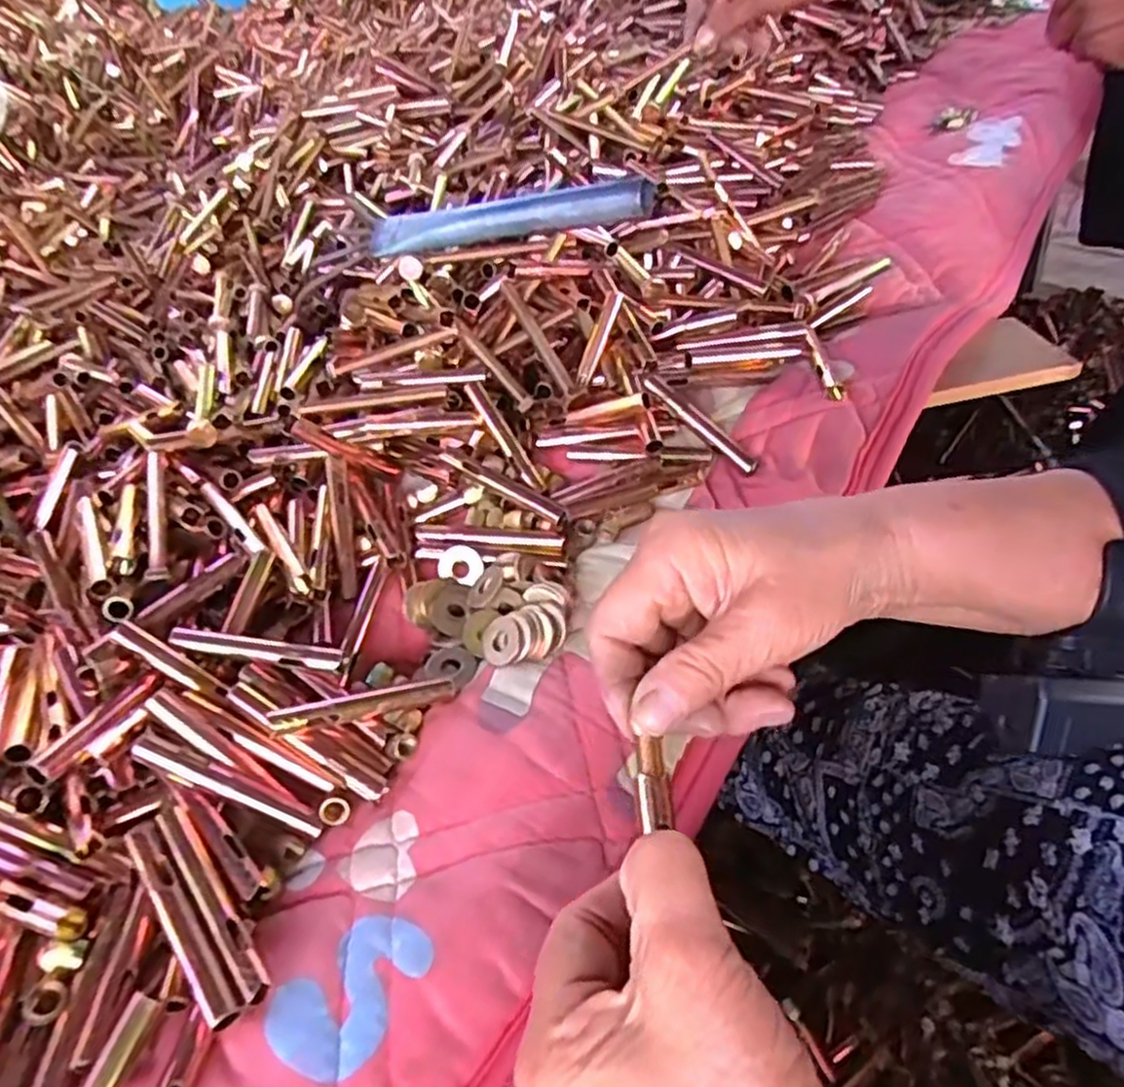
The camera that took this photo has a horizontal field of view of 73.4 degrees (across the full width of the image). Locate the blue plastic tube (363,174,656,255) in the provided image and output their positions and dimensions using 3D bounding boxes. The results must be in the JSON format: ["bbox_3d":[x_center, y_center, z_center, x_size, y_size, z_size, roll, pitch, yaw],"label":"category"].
[{"bbox_3d":[-0.045,-0.220,0.509,0.229,0.023,0.021,6,47,31],"label":"blue plastic tube"}]

